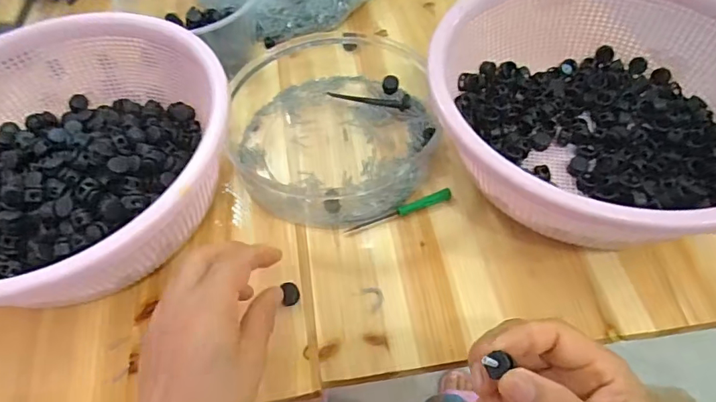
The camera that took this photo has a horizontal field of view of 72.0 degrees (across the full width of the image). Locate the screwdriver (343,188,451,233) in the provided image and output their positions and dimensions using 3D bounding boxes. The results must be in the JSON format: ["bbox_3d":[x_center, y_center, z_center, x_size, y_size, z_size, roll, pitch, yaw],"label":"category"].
[{"bbox_3d":[0.036,0.009,0.425,0.096,0.008,0.009,-20,56,-9],"label":"screwdriver"}]

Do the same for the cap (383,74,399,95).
[{"bbox_3d":[0.033,-0.120,0.507,0.015,0.014,0.014,-2,55,3],"label":"cap"}]

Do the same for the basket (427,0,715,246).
[{"bbox_3d":[0.191,-0.057,0.397,0.250,0.111,0.242,-2,55,3],"label":"basket"}]

